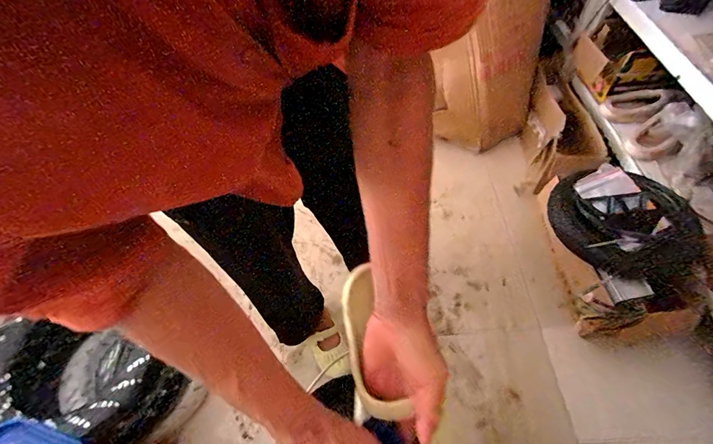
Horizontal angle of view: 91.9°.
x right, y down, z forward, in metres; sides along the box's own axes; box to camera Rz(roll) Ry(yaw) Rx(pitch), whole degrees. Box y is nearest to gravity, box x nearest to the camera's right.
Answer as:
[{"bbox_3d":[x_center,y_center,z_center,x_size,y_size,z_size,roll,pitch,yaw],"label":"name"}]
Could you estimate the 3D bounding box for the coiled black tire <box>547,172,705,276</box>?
[{"bbox_3d":[0.706,-0.018,0.924,0.310,0.107,0.316,-2,56,2],"label":"coiled black tire"}]

